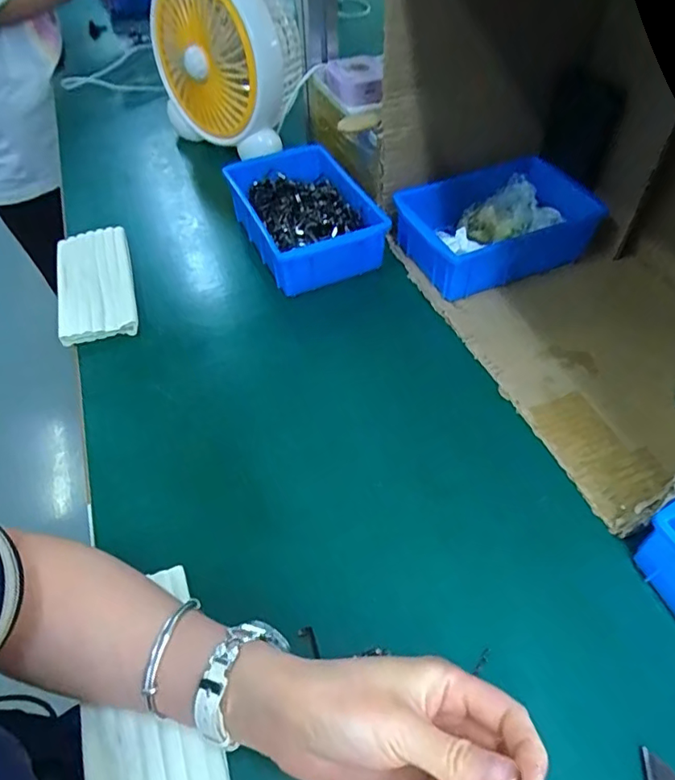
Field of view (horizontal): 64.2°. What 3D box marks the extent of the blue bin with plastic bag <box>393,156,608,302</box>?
[{"bbox_3d":[0.182,-0.187,0.613,0.213,0.063,0.141,-19,53,-13],"label":"blue bin with plastic bag"}]

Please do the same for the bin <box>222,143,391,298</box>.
[{"bbox_3d":[-0.040,-0.205,0.636,0.140,0.068,0.211,-20,53,-14],"label":"bin"}]

